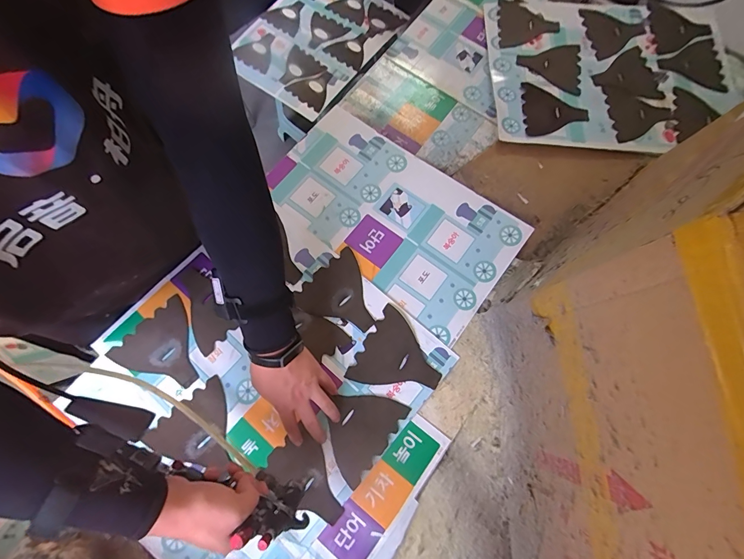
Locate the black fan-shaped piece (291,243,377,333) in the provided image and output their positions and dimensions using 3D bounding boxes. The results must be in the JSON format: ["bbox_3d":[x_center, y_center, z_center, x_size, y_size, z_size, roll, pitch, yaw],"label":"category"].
[{"bbox_3d":[-0.048,0.031,0.606,0.125,0.006,0.129,-42,79,-12],"label":"black fan-shaped piece"}]

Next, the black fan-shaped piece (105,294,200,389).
[{"bbox_3d":[-0.333,0.117,0.573,0.126,0.007,0.132,-40,78,-12],"label":"black fan-shaped piece"}]

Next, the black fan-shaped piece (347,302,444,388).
[{"bbox_3d":[0.046,0.130,0.577,0.129,0.006,0.128,31,75,7],"label":"black fan-shaped piece"}]

